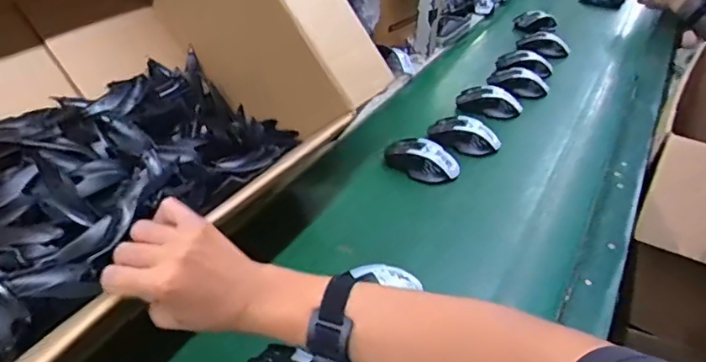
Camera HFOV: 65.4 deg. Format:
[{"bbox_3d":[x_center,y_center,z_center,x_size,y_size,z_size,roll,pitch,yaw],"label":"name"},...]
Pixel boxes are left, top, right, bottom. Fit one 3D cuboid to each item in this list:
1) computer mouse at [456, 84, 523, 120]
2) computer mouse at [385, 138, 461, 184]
[{"bbox_3d":[0.250,-0.146,1.004,0.119,0.036,0.045,10,36,11],"label":"computer mouse"},{"bbox_3d":[0.106,-0.033,0.842,0.115,0.039,0.058,15,37,18],"label":"computer mouse"}]

